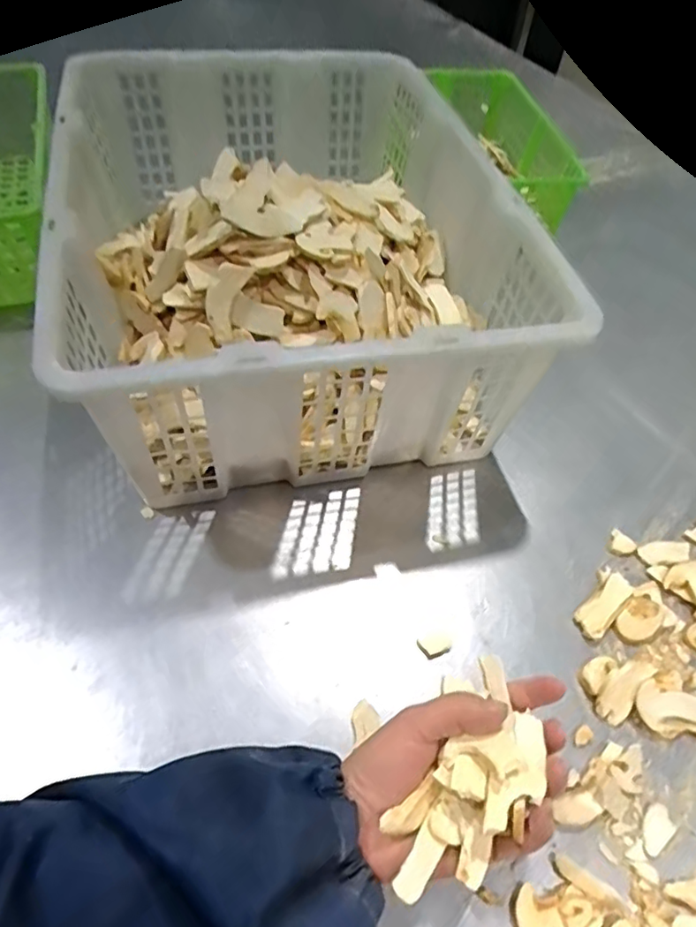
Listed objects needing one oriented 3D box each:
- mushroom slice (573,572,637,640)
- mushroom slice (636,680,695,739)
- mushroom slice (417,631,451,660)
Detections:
[{"bbox_3d":[0.186,0.103,0.418,0.055,0.012,0.022,-36,64,-27],"label":"mushroom slice"},{"bbox_3d":[0.221,0.165,0.373,0.069,0.018,0.026,15,54,7],"label":"mushroom slice"},{"bbox_3d":[0.060,0.124,0.396,0.022,0.004,0.016,-20,57,-18],"label":"mushroom slice"}]

